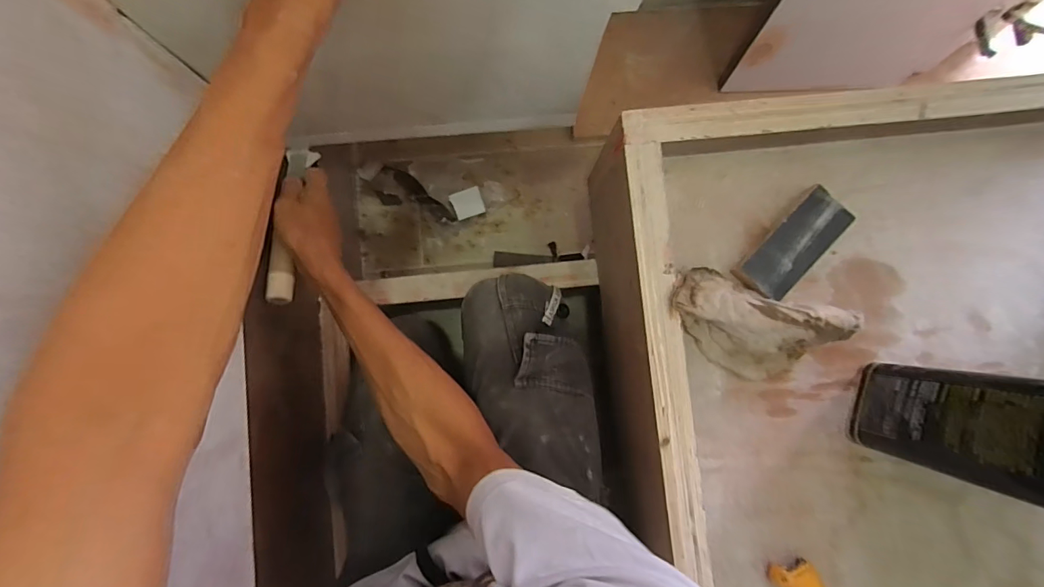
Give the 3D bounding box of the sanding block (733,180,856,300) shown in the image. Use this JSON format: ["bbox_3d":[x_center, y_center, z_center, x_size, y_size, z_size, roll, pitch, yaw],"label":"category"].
[{"bbox_3d":[0.280,-0.050,0.471,0.127,0.026,0.052,-44,88,-5],"label":"sanding block"}]

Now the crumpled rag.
[{"bbox_3d":[0.221,0.032,0.444,0.168,0.060,0.088,23,85,0],"label":"crumpled rag"}]

